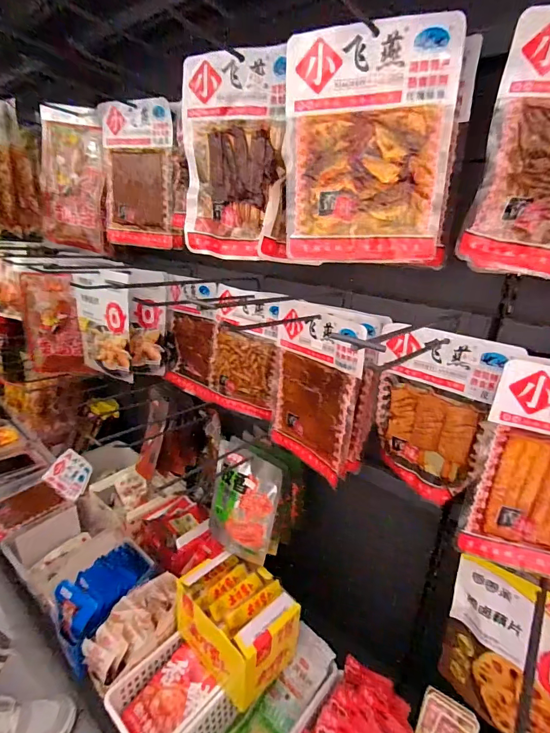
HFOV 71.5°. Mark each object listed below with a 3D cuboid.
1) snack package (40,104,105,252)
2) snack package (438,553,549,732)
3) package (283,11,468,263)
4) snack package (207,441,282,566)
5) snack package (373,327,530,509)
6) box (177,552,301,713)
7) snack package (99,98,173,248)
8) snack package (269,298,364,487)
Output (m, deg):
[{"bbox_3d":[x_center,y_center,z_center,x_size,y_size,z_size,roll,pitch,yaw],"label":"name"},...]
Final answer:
[{"bbox_3d":[-0.424,-0.389,0.803,0.168,0.262,0.027,20,22,14],"label":"snack package"},{"bbox_3d":[0.311,0.369,0.490,0.173,0.218,0.054,17,26,32],"label":"snack package"},{"bbox_3d":[0.097,-0.230,0.410,0.174,0.217,0.027,7,22,9],"label":"package"},{"bbox_3d":[-0.061,0.251,0.700,0.140,0.187,0.021,14,3,31],"label":"snack package"},{"bbox_3d":[0.205,0.063,0.516,0.028,0.223,0.149,-16,29,-40],"label":"snack package"},{"bbox_3d":[-0.064,0.432,0.654,0.130,0.123,0.175,-17,29,-42],"label":"box"},{"bbox_3d":[-0.259,-0.352,0.713,0.170,0.236,0.032,17,26,32],"label":"snack package"},{"bbox_3d":[0.060,0.038,0.587,0.027,0.242,0.159,-13,27,-36],"label":"snack package"}]

